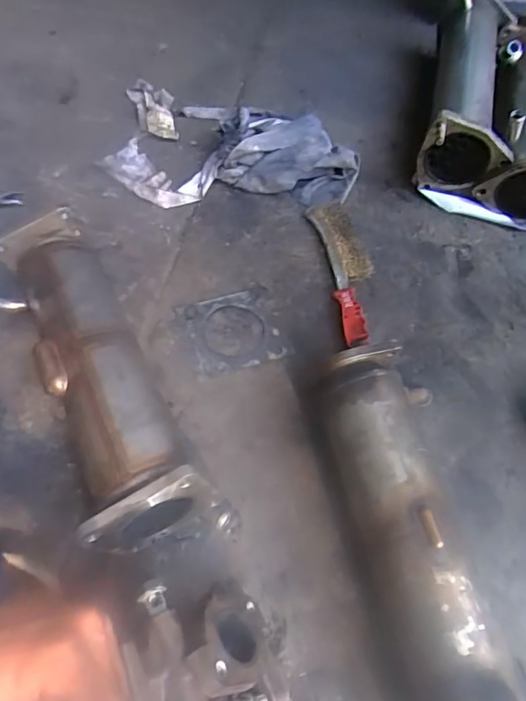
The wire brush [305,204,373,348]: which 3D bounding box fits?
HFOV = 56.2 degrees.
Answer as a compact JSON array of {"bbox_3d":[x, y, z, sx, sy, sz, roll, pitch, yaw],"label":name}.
[{"bbox_3d":[0.107,-0.104,0.633,0.054,0.026,0.212,-10,65,-8],"label":"wire brush"}]

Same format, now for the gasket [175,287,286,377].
[{"bbox_3d":[-0.037,-0.024,0.597,0.112,0.004,0.102,-15,66,-10],"label":"gasket"}]

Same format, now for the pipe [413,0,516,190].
[{"bbox_3d":[0.292,-0.372,0.712,0.104,0.119,0.322,13,64,5],"label":"pipe"}]

